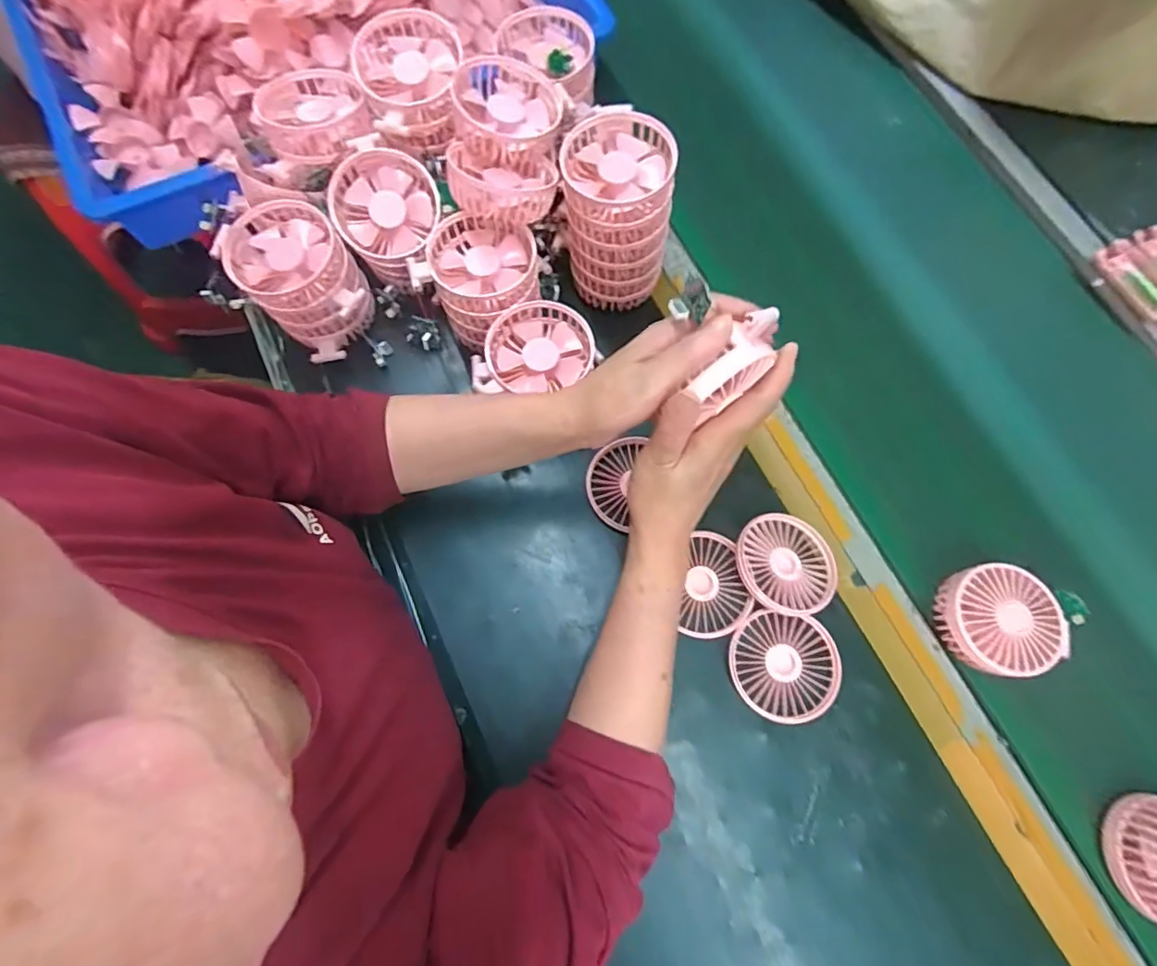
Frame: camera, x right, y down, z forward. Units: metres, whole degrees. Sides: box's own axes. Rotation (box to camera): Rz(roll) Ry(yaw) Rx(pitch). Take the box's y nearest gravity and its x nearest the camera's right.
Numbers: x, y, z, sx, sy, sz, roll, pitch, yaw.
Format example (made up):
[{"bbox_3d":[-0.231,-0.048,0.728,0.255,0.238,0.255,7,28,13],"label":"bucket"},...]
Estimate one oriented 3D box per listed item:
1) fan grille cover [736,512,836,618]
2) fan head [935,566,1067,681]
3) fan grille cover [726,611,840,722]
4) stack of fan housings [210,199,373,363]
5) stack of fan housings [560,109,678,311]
[{"bbox_3d":[0.180,0.069,0.468,0.085,0.019,0.086,-3,73,-3],"label":"fan grille cover"},{"bbox_3d":[0.354,0.114,0.454,0.089,0.034,0.086,1,73,-2],"label":"fan head"},{"bbox_3d":[0.171,0.152,0.447,0.087,0.012,0.082,11,73,1],"label":"fan grille cover"},{"bbox_3d":[-0.248,-0.181,0.489,0.093,0.080,0.111,-37,78,-12],"label":"stack of fan housings"},{"bbox_3d":[0.031,-0.239,0.490,0.092,0.136,0.095,-6,73,-4],"label":"stack of fan housings"}]

